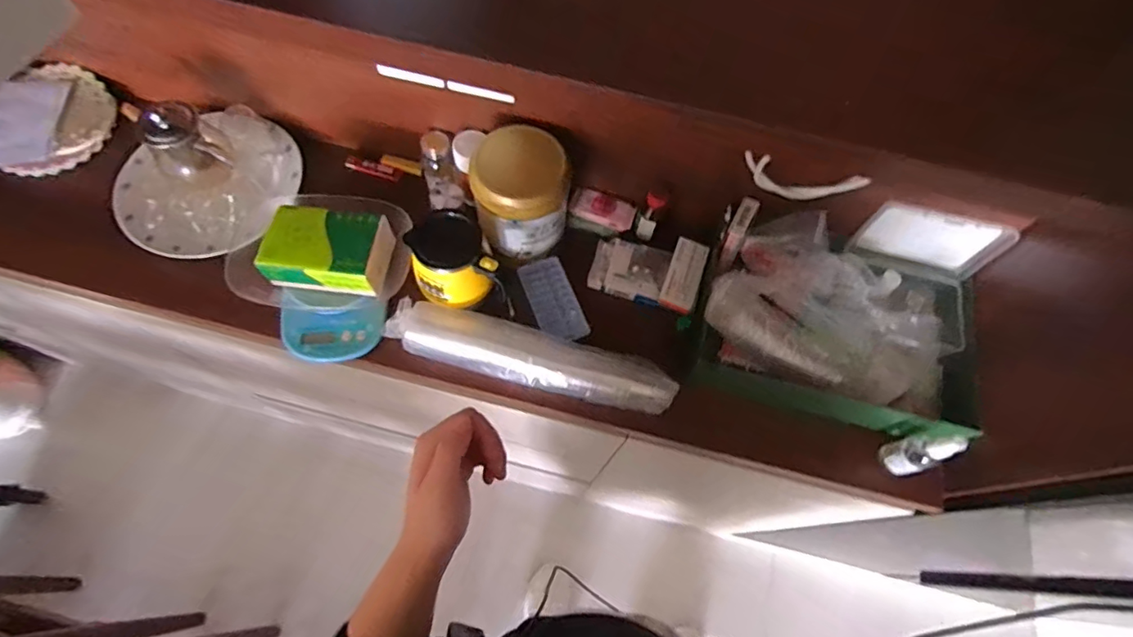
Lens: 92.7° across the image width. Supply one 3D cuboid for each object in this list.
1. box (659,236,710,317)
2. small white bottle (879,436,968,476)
[{"bbox_3d":[0.164,-0.059,0.751,0.047,0.014,0.115,20,67,5],"label":"box"},{"bbox_3d":[0.425,0.159,0.645,0.039,0.118,0.039,-13,68,-9],"label":"small white bottle"}]

